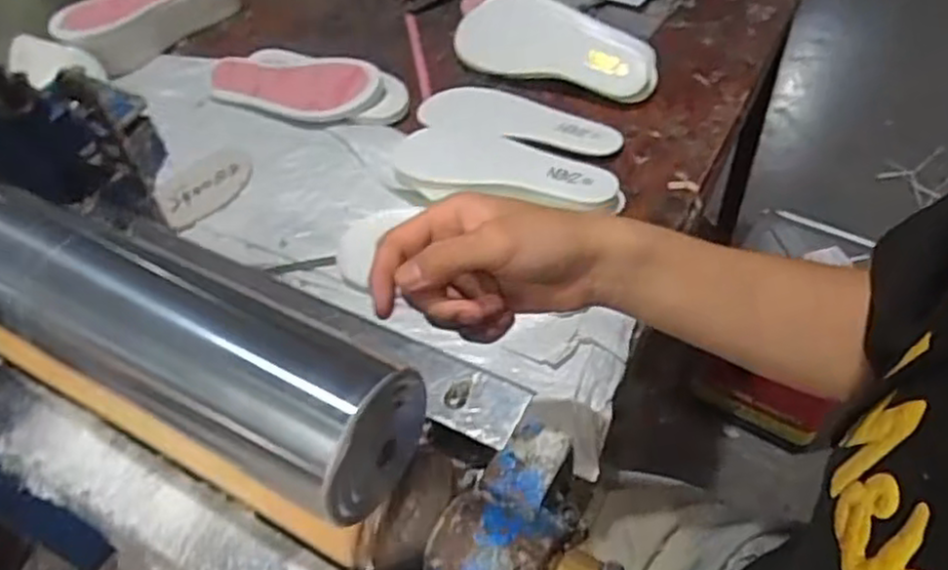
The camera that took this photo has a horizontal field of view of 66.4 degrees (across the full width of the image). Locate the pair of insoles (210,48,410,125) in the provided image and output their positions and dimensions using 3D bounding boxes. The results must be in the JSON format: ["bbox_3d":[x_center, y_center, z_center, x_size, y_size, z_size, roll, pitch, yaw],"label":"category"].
[{"bbox_3d":[-0.203,-0.238,0.858,0.254,0.038,0.101,18,54,19],"label":"pair of insoles"}]

